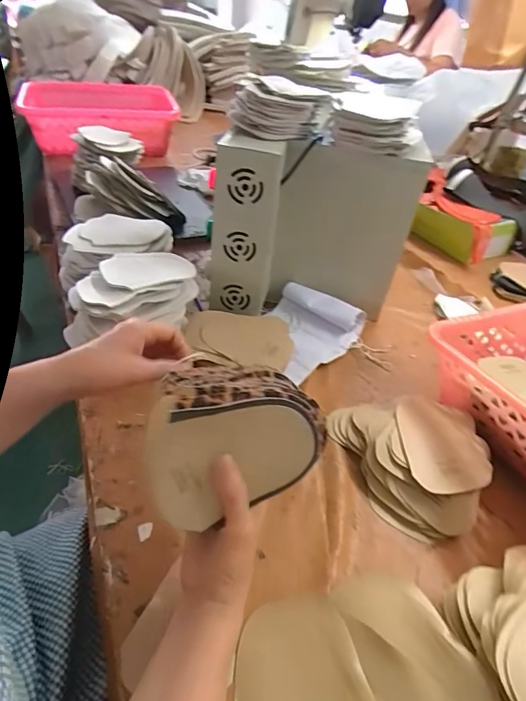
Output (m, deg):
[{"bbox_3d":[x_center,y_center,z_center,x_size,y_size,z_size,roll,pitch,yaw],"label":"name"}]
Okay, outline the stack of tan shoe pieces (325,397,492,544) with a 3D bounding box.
[{"bbox_3d":[0.194,0.124,0.561,0.165,0.047,0.199,-13,45,-23],"label":"stack of tan shoe pieces"}]

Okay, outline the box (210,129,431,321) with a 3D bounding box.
[{"bbox_3d":[0.072,-0.176,0.696,0.290,0.256,0.134,14,41,7],"label":"box"}]

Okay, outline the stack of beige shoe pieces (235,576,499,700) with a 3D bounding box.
[{"bbox_3d":[0.071,0.271,0.361,0.193,0.057,0.162,-9,43,-19],"label":"stack of beige shoe pieces"}]

